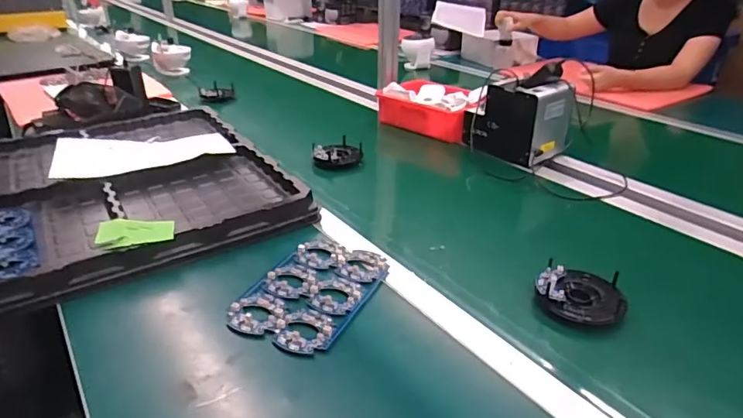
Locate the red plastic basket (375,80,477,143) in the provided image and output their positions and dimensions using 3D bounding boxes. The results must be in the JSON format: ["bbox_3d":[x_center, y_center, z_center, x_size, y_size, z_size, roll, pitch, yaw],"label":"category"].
[{"bbox_3d":[0.150,-0.236,1.129,0.253,0.078,0.145,22,36,35],"label":"red plastic basket"}]

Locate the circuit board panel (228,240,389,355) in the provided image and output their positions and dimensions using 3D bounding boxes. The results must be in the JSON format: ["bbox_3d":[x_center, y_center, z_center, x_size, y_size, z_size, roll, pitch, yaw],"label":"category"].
[{"bbox_3d":[-0.072,0.097,0.600,0.139,0.007,0.190,14,31,24],"label":"circuit board panel"}]

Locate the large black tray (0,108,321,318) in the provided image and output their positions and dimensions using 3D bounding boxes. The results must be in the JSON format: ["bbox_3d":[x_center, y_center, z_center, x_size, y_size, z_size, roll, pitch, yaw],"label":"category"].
[{"bbox_3d":[-0.456,-0.050,0.822,0.509,0.042,0.569,-18,33,-29],"label":"large black tray"}]

